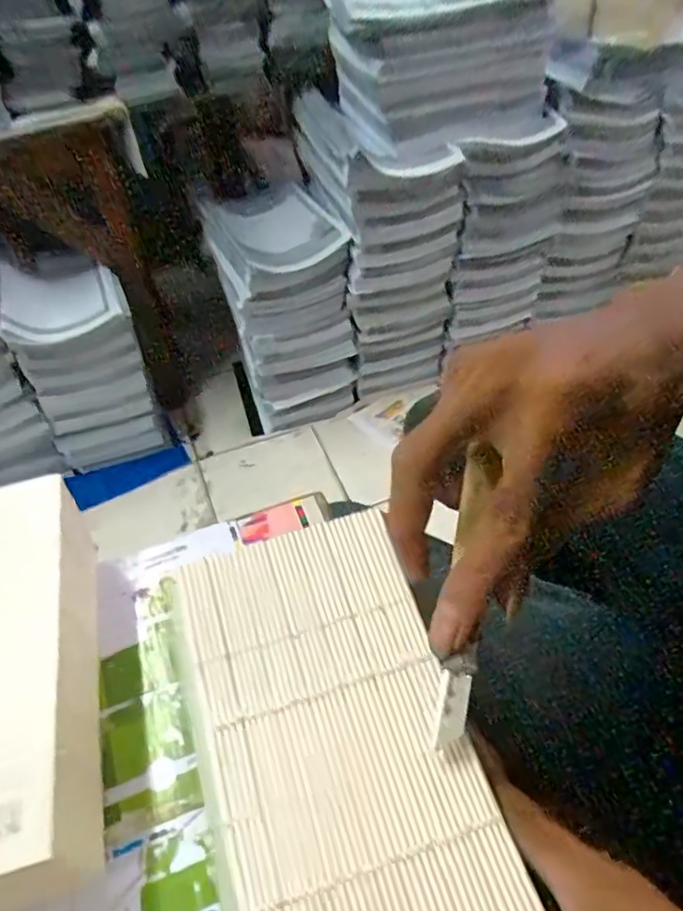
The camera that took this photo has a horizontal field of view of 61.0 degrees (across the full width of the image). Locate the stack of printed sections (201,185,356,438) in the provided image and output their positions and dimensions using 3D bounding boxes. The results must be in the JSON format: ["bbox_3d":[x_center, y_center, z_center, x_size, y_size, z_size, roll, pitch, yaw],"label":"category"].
[{"bbox_3d":[-0.144,-0.351,1.392,0.259,0.472,0.314,-19,51,-12],"label":"stack of printed sections"}]

